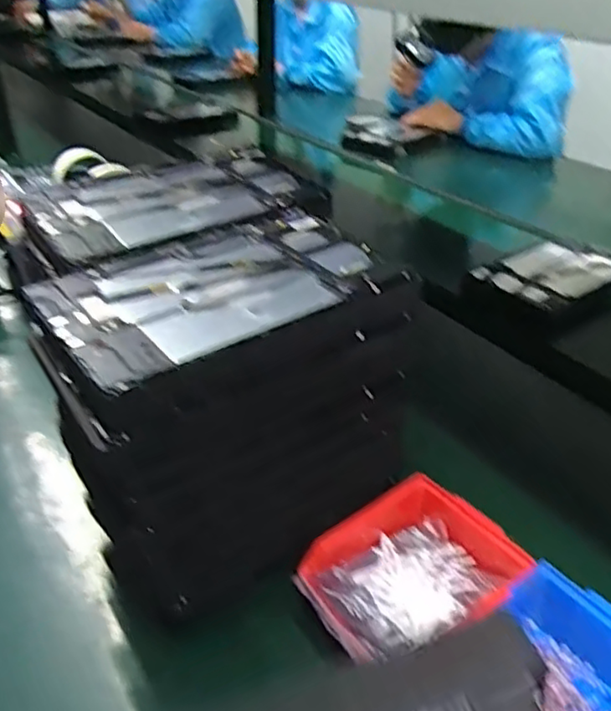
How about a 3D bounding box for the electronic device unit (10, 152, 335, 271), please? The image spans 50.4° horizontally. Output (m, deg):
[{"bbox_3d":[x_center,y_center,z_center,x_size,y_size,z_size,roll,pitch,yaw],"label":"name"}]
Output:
[{"bbox_3d":[-0.125,-0.146,0.609,0.242,0.019,0.195,-14,37,-21],"label":"electronic device unit"}]

